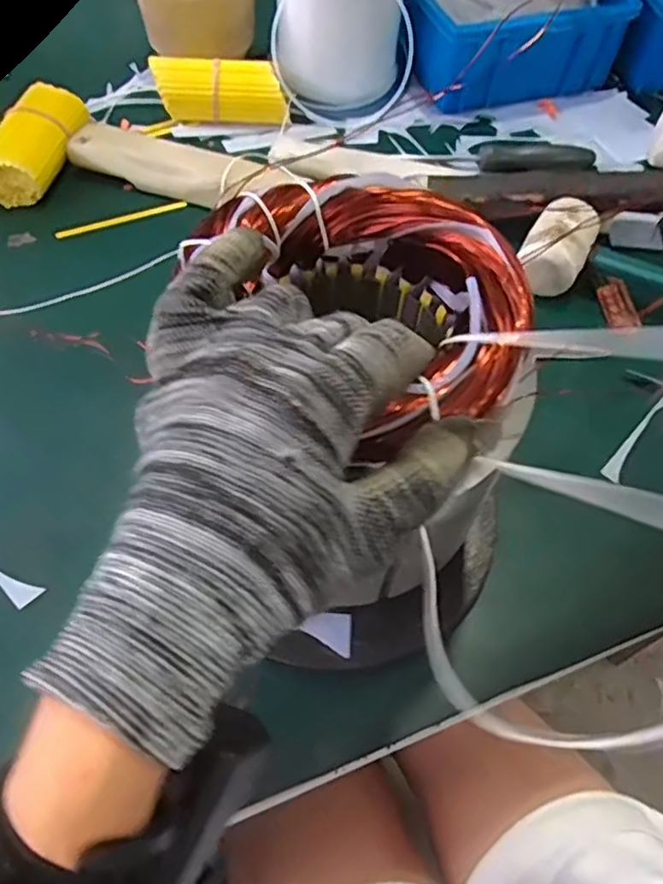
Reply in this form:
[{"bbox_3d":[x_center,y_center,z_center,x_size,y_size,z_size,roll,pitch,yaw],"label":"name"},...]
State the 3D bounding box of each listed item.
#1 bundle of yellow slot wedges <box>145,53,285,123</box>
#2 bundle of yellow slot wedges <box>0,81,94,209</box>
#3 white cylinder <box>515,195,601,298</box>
[{"bbox_3d":[-0.104,-0.326,0.594,0.121,0.045,0.038,2,58,-2],"label":"bundle of yellow slot wedges"},{"bbox_3d":[-0.253,-0.248,0.538,0.052,0.048,0.132,17,58,7],"label":"bundle of yellow slot wedges"},{"bbox_3d":[0.175,-0.151,0.490,0.047,0.042,0.072,30,74,6],"label":"white cylinder"}]

